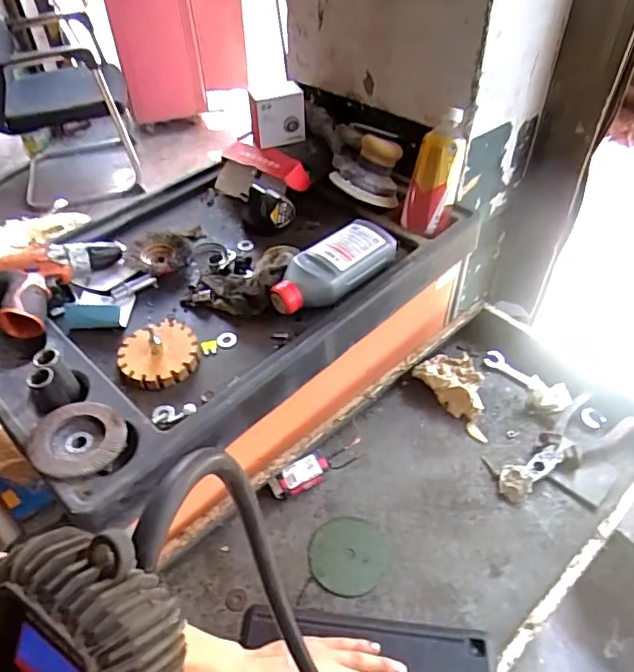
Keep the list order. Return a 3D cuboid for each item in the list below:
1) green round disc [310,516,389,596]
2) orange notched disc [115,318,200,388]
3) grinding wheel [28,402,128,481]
[{"bbox_3d":[0.038,0.266,0.679,0.089,0.004,0.091,-1,46,1],"label":"green round disc"},{"bbox_3d":[-0.180,0.018,0.635,0.084,0.027,0.083,-1,46,1],"label":"orange notched disc"},{"bbox_3d":[-0.238,0.104,0.557,0.085,0.023,0.077,-7,47,-5],"label":"grinding wheel"}]

